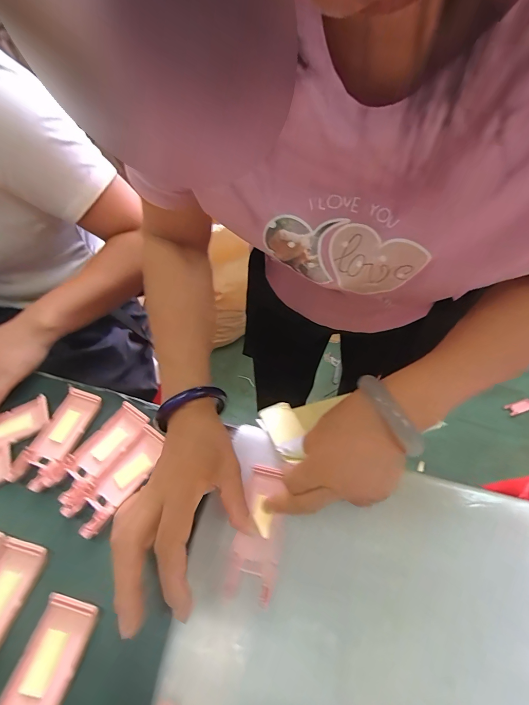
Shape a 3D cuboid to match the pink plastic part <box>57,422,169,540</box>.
[{"bbox_3d":[-0.142,0.123,0.312,0.041,0.010,0.103,29,59,22],"label":"pink plastic part"}]

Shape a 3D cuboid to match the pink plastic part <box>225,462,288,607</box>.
[{"bbox_3d":[-0.004,0.153,0.279,0.039,0.010,0.106,6,44,7],"label":"pink plastic part"}]

